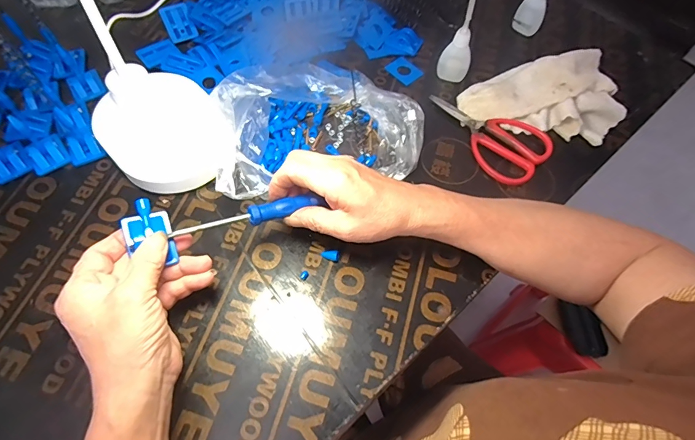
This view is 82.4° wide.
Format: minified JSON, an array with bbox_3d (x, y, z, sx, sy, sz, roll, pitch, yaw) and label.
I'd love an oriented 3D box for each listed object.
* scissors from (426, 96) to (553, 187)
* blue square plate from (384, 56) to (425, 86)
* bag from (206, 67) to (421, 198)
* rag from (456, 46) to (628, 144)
[{"bbox_3d":[0.167,-0.104,0.456,0.083,0.012,0.144,-27,66,-15],"label":"scissors"},{"bbox_3d":[0.074,-0.191,0.506,0.034,0.004,0.041,-37,69,-19],"label":"blue square plate"},{"bbox_3d":[-0.030,-0.117,0.422,0.203,0.062,0.180,-10,63,-7],"label":"bag"},{"bbox_3d":[0.222,-0.140,0.458,0.174,0.042,0.111,-4,62,-4],"label":"rag"}]

